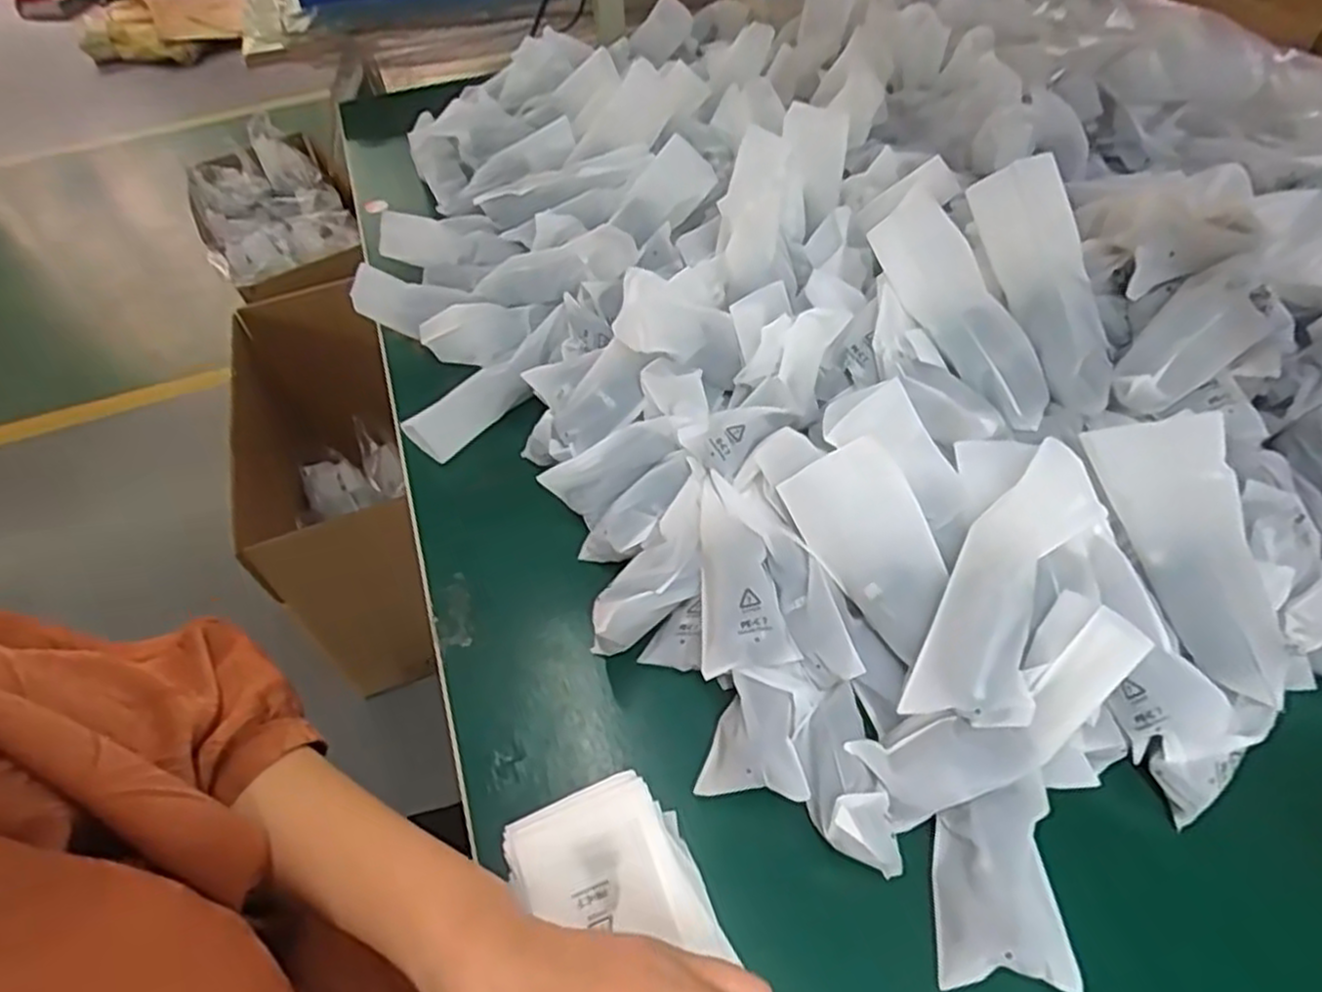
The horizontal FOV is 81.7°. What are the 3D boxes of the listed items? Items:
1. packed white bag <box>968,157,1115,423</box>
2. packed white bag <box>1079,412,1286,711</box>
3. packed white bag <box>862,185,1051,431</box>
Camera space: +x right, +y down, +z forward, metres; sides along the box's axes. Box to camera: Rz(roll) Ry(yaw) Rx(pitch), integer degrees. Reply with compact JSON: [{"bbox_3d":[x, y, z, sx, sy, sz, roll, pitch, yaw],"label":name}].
[{"bbox_3d":[0.227,-0.121,0.453,0.047,0.147,0.017,-17,0,37],"label":"packed white bag"},{"bbox_3d":[0.271,0.033,0.394,0.057,0.145,0.012,-15,1,36],"label":"packed white bag"},{"bbox_3d":[0.182,-0.108,0.459,0.045,0.032,0.147,-28,82,-21],"label":"packed white bag"}]

